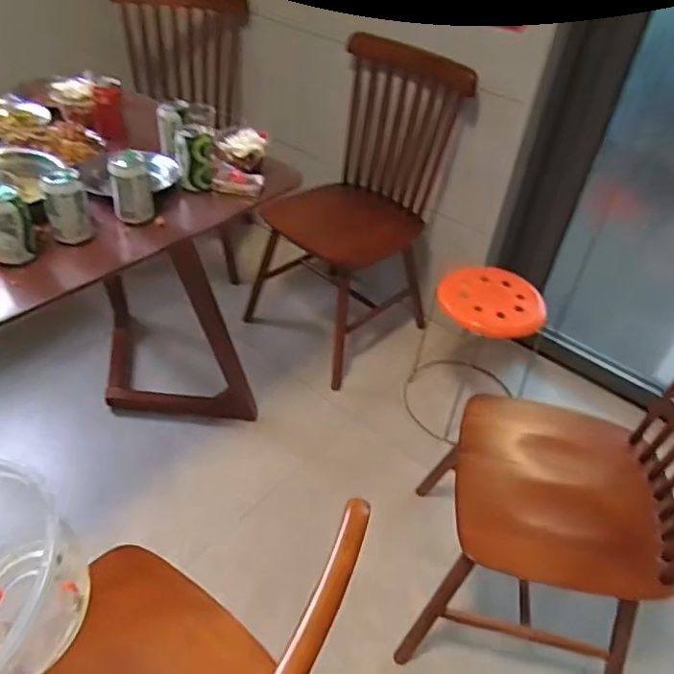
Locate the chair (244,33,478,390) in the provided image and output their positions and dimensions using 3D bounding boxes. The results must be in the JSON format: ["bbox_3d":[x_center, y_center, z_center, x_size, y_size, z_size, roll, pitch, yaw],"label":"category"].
[{"bbox_3d":[0.052,-0.397,1.777,0.446,0.773,0.463,35,48,28],"label":"chair"}]

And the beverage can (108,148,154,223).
[{"bbox_3d":[-0.364,-0.265,1.054,0.066,0.103,0.068,-10,44,-20],"label":"beverage can"}]

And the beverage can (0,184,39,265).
[{"bbox_3d":[-0.510,-0.173,0.924,0.067,0.119,0.054,-13,45,-22],"label":"beverage can"}]

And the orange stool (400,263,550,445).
[{"bbox_3d":[0.360,0.033,1.700,0.332,0.409,0.328,4,42,-4],"label":"orange stool"}]

